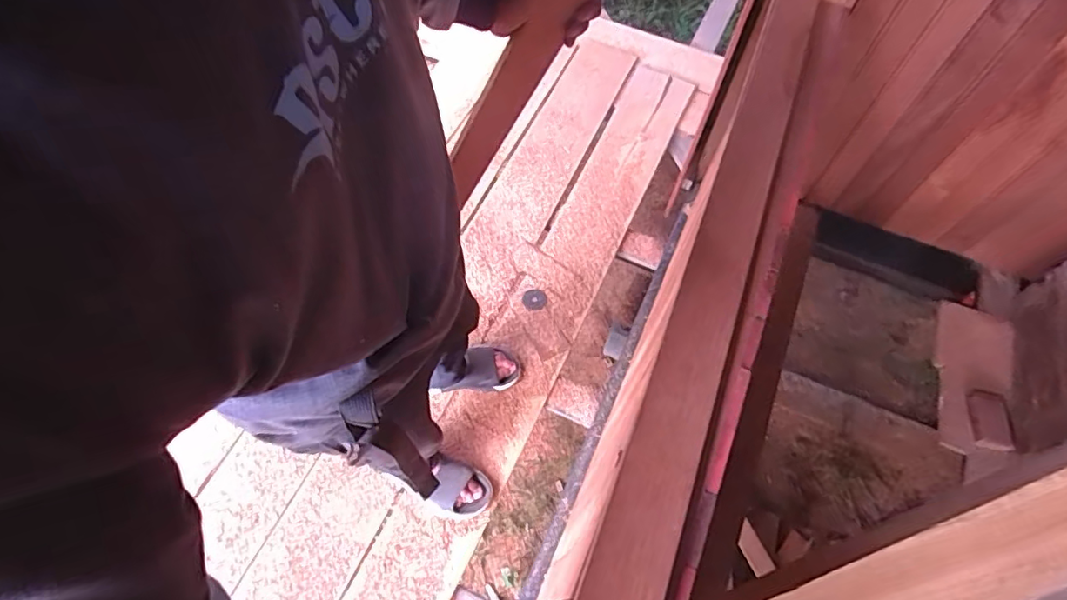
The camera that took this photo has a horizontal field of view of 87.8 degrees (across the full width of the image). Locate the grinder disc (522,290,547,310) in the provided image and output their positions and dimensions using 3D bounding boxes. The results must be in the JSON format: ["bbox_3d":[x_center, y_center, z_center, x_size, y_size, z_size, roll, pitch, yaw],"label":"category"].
[{"bbox_3d":[0.003,0.000,1.424,0.062,0.007,0.058,1,61,-2],"label":"grinder disc"}]

